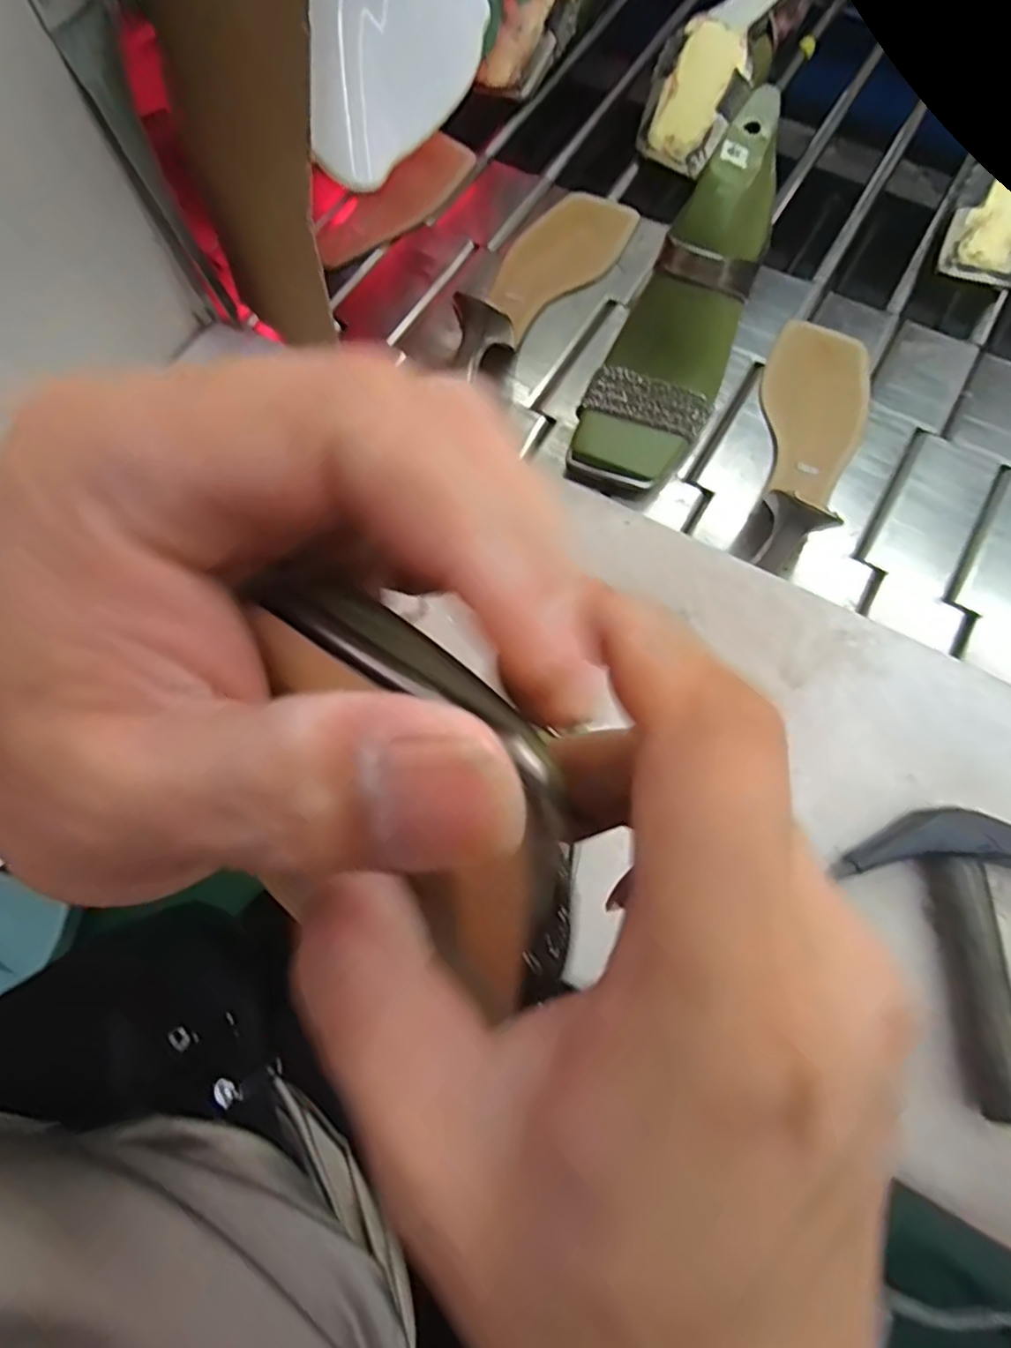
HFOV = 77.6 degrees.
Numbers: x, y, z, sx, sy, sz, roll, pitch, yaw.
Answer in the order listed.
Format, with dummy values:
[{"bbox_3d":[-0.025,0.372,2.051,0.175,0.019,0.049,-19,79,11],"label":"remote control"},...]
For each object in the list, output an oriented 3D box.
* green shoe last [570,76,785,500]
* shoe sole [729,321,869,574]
[{"bbox_3d":[0.122,-0.238,0.419,0.076,0.063,0.226,27,109,9],"label":"green shoe last"},{"bbox_3d":[0.211,-0.171,0.435,0.078,0.056,0.233,21,74,9],"label":"shoe sole"}]

